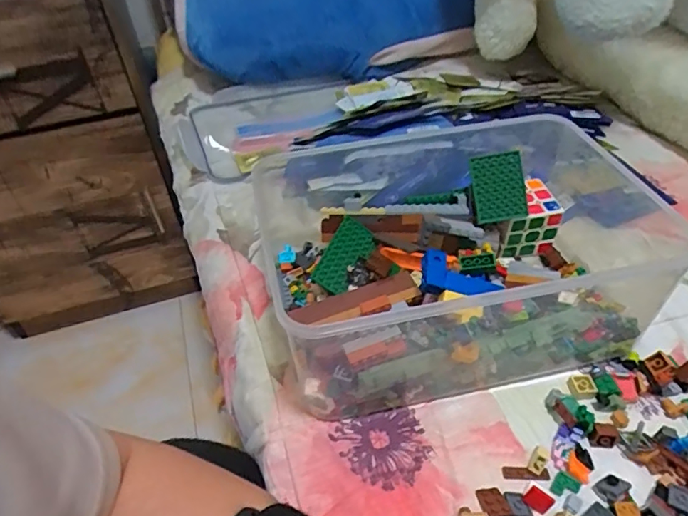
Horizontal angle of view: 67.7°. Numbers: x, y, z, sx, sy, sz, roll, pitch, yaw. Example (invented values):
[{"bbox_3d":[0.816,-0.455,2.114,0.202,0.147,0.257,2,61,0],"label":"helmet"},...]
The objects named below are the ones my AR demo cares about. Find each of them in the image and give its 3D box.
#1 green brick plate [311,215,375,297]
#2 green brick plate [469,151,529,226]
[{"bbox_3d":[0.001,-0.001,0.489,0.038,0.008,0.073,34,65,-7],"label":"green brick plate"},{"bbox_3d":[0.147,-0.067,0.489,0.048,0.063,0.005,-8,3,9],"label":"green brick plate"}]

